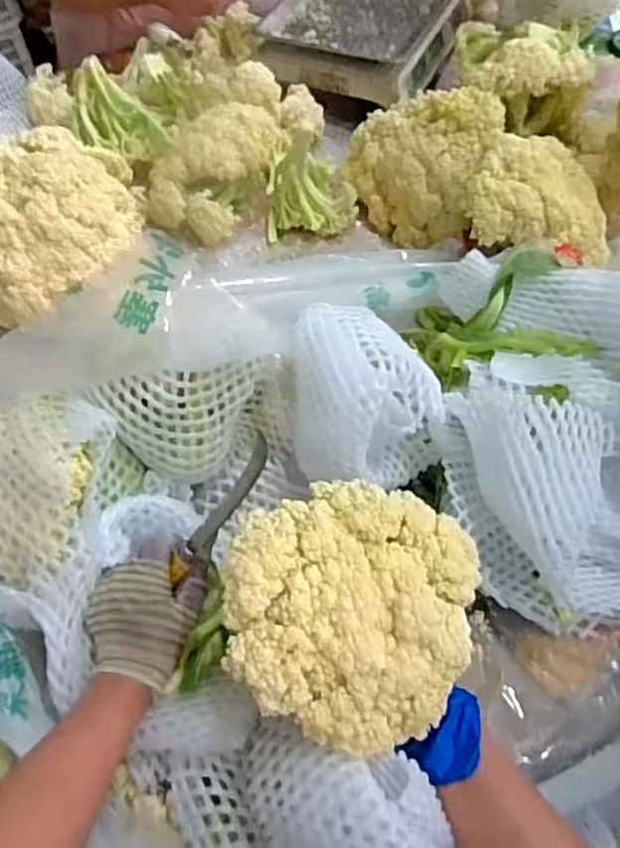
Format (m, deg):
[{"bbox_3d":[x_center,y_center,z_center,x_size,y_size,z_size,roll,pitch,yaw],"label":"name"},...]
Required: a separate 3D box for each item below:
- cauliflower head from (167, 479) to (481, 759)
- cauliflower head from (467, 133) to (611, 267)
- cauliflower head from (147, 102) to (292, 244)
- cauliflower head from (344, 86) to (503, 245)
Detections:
[{"bbox_3d":[0.023,0.129,0.489,0.181,0.117,0.185,25,60,19],"label":"cauliflower head"},{"bbox_3d":[0.251,-0.234,0.724,0.159,0.087,0.151,16,57,14],"label":"cauliflower head"},{"bbox_3d":[-0.131,-0.331,0.864,0.150,0.101,0.169,21,59,17],"label":"cauliflower head"},{"bbox_3d":[0.126,-0.319,0.820,0.188,0.132,0.133,16,57,14],"label":"cauliflower head"}]

